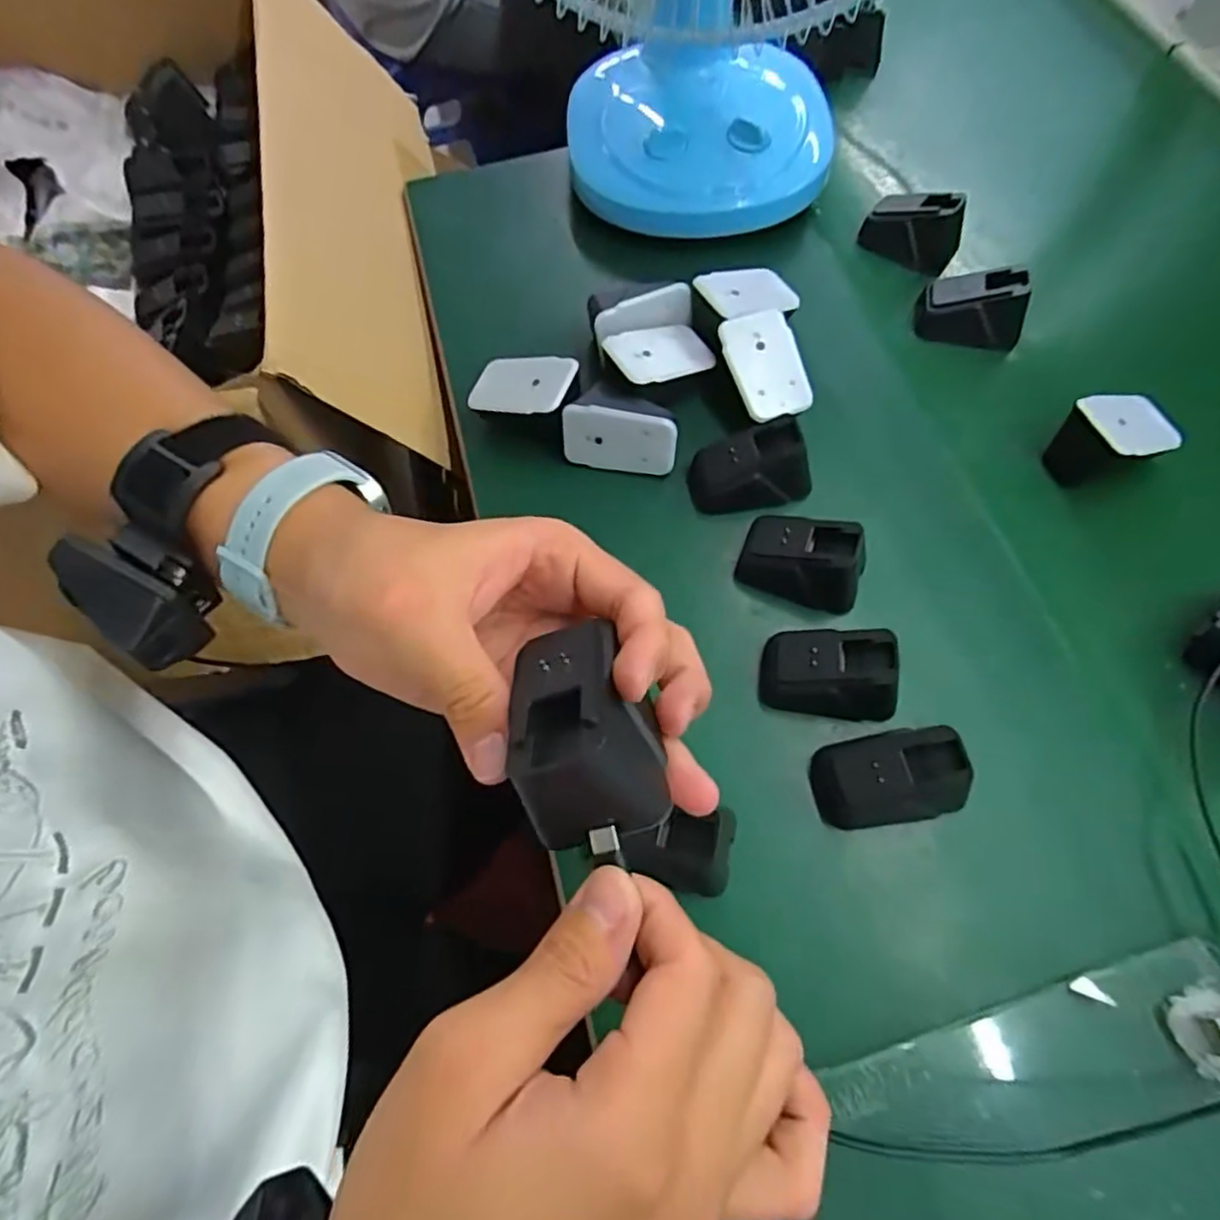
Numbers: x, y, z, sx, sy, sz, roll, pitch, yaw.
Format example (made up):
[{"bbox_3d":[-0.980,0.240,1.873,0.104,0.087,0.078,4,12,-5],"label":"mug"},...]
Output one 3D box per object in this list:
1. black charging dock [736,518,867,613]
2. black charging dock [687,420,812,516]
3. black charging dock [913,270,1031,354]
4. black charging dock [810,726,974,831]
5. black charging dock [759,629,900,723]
[{"bbox_3d":[0.109,-0.029,0.380,0.066,0.045,0.035,17,66,9],"label":"black charging dock"},{"bbox_3d":[0.083,-0.085,0.407,0.065,0.043,0.036,-11,65,-4],"label":"black charging dock"},{"bbox_3d":[0.249,-0.206,0.464,0.066,0.049,0.025,15,66,8],"label":"black charging dock"},{"bbox_3d":[0.139,0.082,0.330,0.069,0.042,0.042,-7,65,-2],"label":"black charging dock"},{"bbox_3d":[0.114,0.032,0.353,0.066,0.042,0.037,8,65,5],"label":"black charging dock"}]

